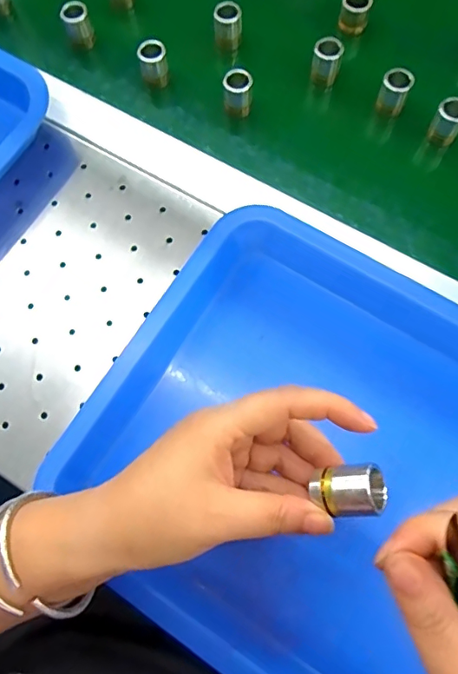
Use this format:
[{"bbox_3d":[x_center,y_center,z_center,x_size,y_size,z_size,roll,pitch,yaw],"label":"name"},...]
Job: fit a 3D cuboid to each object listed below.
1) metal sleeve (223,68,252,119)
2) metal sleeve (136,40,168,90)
[{"bbox_3d":[0.008,-0.202,0.411,0.021,0.035,0.020,1,77,3],"label":"metal sleeve"},{"bbox_3d":[-0.064,-0.232,0.421,0.022,0.035,0.019,-14,77,-1],"label":"metal sleeve"}]

